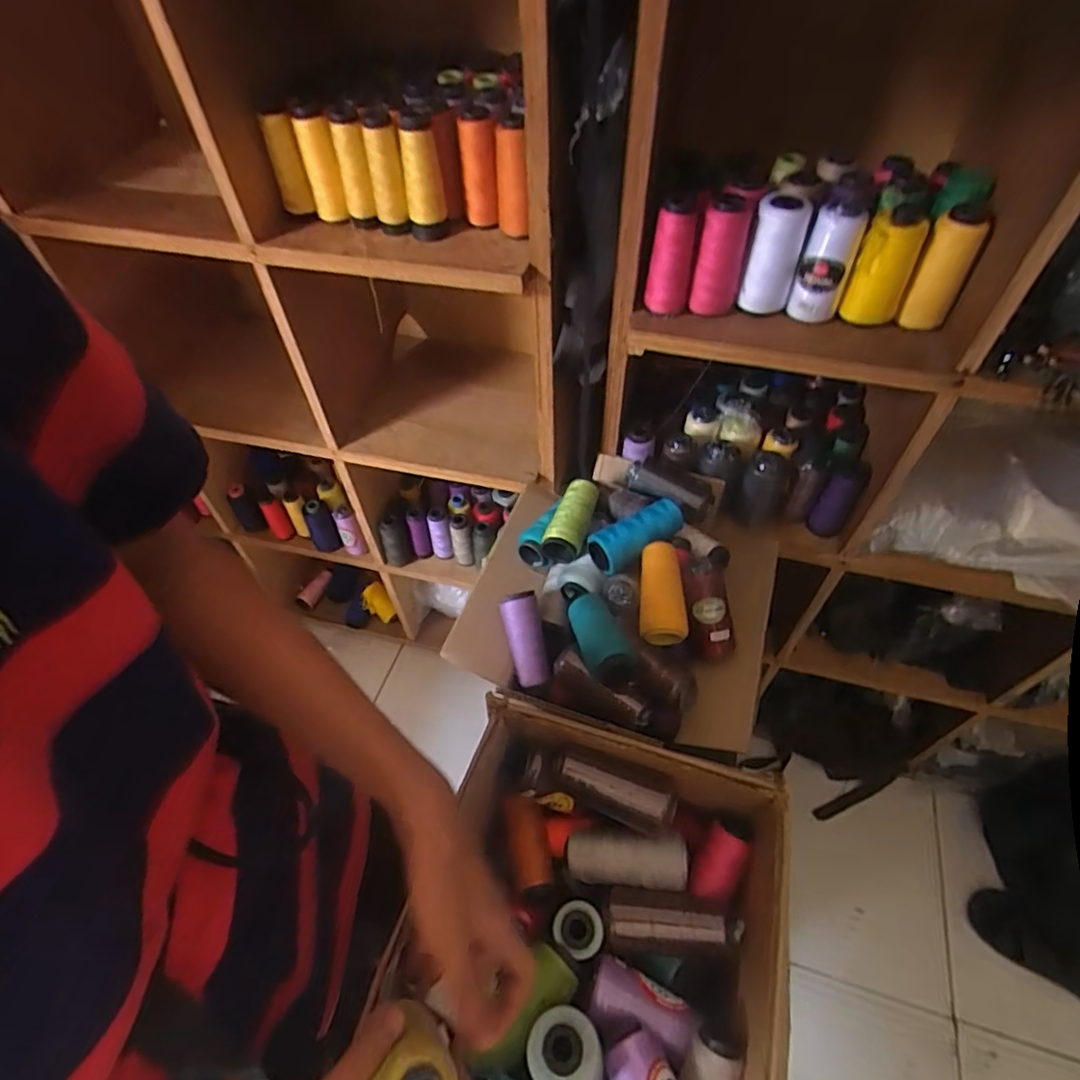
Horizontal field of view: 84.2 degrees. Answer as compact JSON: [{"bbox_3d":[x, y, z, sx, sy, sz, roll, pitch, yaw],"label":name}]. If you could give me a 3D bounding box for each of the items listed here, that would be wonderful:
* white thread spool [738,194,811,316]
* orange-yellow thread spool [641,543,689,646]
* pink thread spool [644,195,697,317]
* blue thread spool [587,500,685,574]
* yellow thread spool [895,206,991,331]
[{"bbox_3d":[0.233,-0.288,0.602,0.056,0.098,0.049,10,53,9],"label":"white thread spool"},{"bbox_3d":[0.136,0.060,0.663,0.050,0.043,0.107,4,53,5],"label":"orange-yellow thread spool"},{"bbox_3d":[0.131,-0.278,0.606,0.038,0.113,0.047,6,53,6],"label":"pink thread spool"},{"bbox_3d":[0.114,-0.005,0.705,0.117,0.042,0.053,-26,56,-18],"label":"blue thread spool"},{"bbox_3d":[0.393,-0.262,0.588,0.044,0.105,0.041,27,58,21],"label":"yellow thread spool"}]

